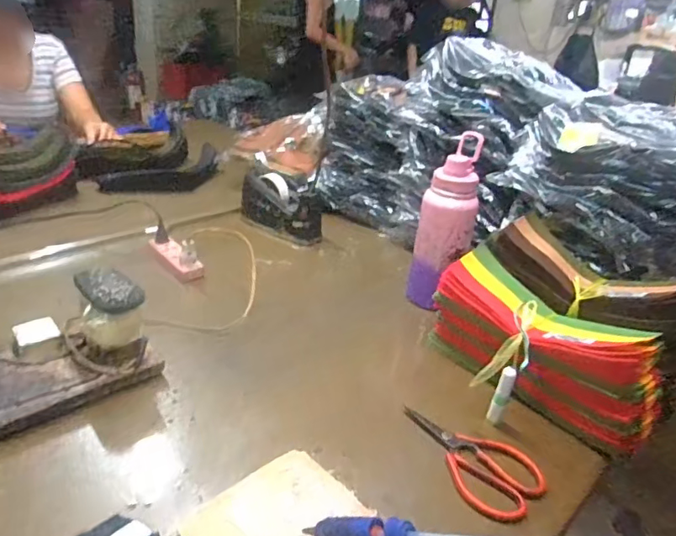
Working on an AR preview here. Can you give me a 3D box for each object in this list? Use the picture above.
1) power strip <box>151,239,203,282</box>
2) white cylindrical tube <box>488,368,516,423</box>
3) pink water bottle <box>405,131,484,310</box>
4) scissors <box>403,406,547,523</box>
[{"bbox_3d":[-0.298,-0.018,0.935,0.047,0.027,0.145,-15,34,-35],"label":"power strip"},{"bbox_3d":[0.203,0.165,0.639,0.018,0.091,0.014,17,29,21],"label":"white cylindrical tube"},{"bbox_3d":[0.182,-0.067,0.864,0.091,0.272,0.090,11,28,10],"label":"pink water bottle"},{"bbox_3d":[0.147,0.220,0.600,0.173,0.022,0.088,27,34,36],"label":"scissors"}]

